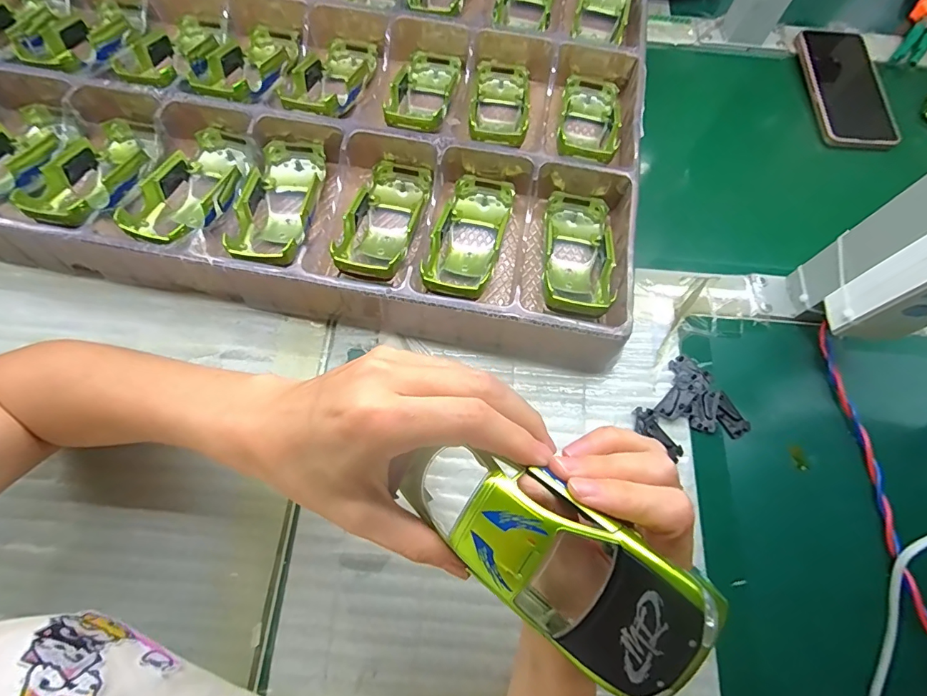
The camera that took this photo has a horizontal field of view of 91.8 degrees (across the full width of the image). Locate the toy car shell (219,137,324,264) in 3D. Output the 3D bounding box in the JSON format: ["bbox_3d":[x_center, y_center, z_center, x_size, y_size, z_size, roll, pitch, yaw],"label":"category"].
[{"bbox_3d":[-0.151,-0.116,0.375,0.057,0.036,0.136,2,56,-2],"label":"toy car shell"}]

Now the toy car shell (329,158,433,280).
[{"bbox_3d":[-0.065,-0.103,0.373,0.053,0.038,0.133,11,50,1],"label":"toy car shell"}]

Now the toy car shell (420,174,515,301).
[{"bbox_3d":[0.004,-0.091,0.367,0.052,0.048,0.134,16,69,3],"label":"toy car shell"}]

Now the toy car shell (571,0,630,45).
[{"bbox_3d":[0.153,-0.373,0.490,0.054,0.030,0.077,13,69,2],"label":"toy car shell"}]

